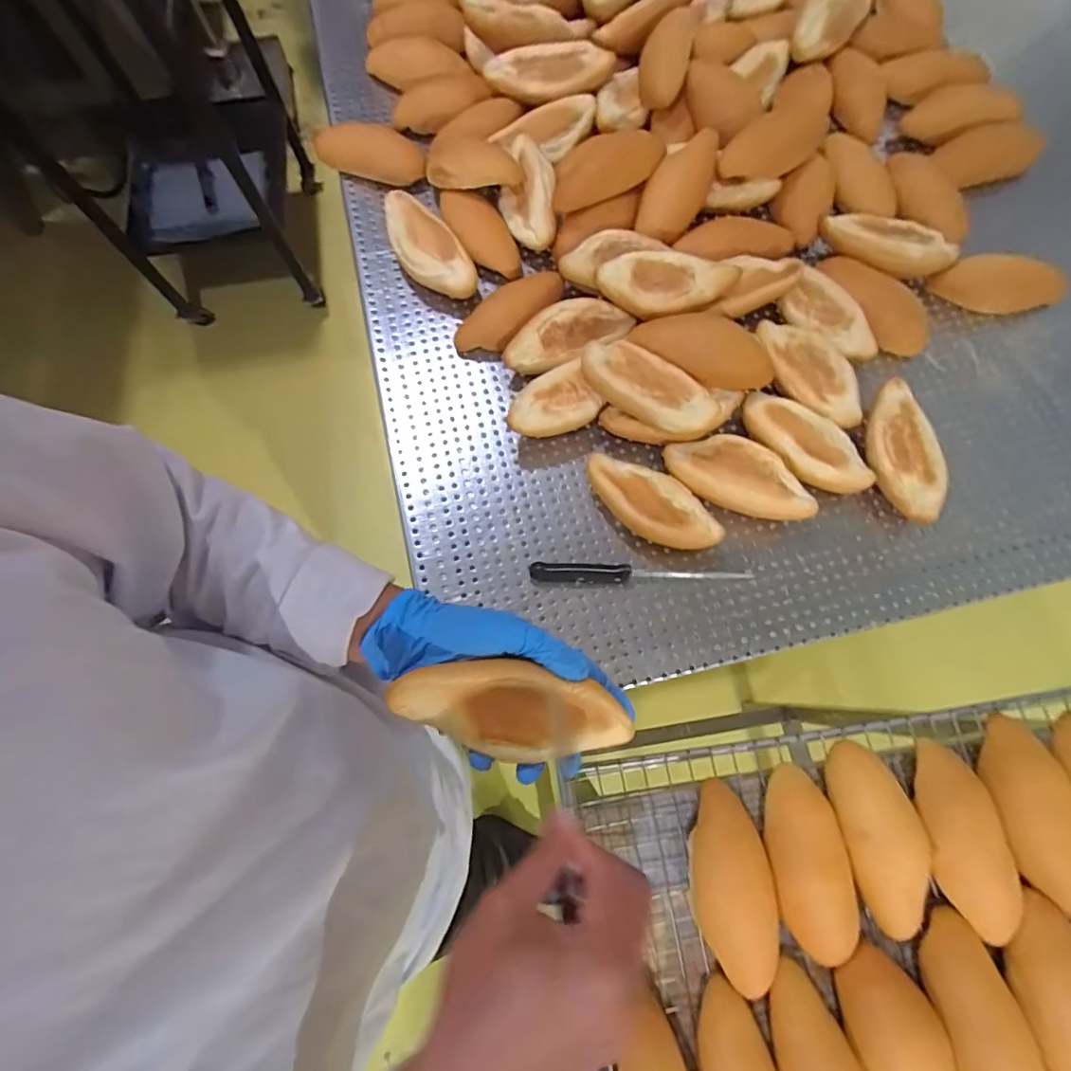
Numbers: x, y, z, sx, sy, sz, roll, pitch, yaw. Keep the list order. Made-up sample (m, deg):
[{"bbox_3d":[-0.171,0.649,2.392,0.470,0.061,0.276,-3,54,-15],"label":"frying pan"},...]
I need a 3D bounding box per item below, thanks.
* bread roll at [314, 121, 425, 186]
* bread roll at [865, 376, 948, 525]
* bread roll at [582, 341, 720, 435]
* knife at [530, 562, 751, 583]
[{"bbox_3d":[-0.201,-0.473,0.653,0.140,0.040,0.057,5,74,3],"label":"bread roll"},{"bbox_3d":[0.373,-0.085,0.545,0.063,0.046,0.152,-3,74,0],"label":"bread roll"},{"bbox_3d":[0.109,-0.141,0.524,0.138,0.050,0.055,34,77,10],"label":"bread roll"},{"bbox_3d":[0.104,0.037,0.523,0.215,0.019,0.016,1,74,1],"label":"knife"}]

